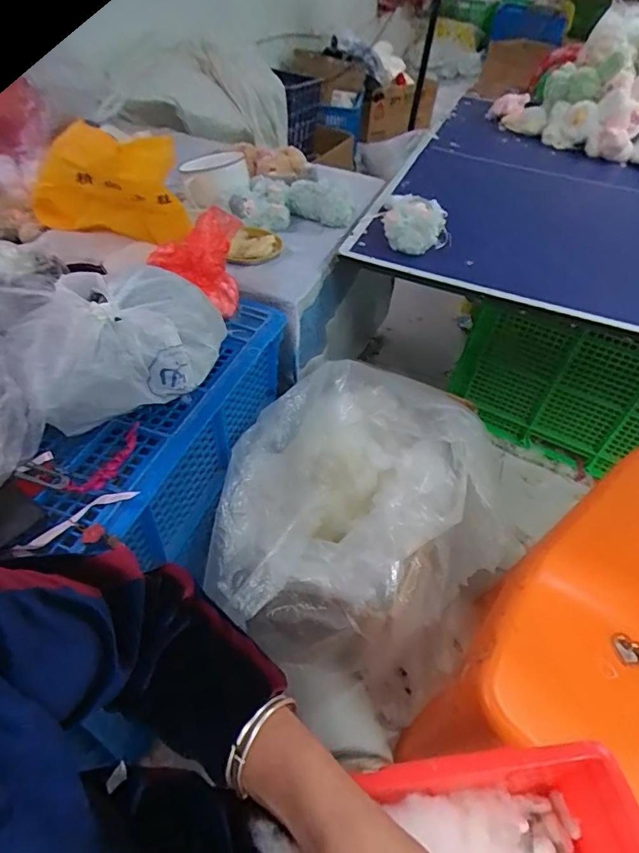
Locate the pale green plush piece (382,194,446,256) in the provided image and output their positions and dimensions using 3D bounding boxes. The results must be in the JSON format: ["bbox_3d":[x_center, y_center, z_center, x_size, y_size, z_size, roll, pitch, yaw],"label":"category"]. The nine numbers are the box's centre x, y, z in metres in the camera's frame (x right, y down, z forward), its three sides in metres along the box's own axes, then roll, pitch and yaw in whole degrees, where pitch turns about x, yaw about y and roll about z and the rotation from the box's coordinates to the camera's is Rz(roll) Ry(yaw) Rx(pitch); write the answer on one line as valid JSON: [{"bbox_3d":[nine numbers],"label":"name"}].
[{"bbox_3d":[0.183,-0.395,0.939,0.128,0.057,0.170,13,46,6],"label":"pale green plush piece"}]

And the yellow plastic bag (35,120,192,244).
[{"bbox_3d":[-0.325,-0.385,0.775,0.252,0.189,0.159,23,48,16],"label":"yellow plastic bag"}]

